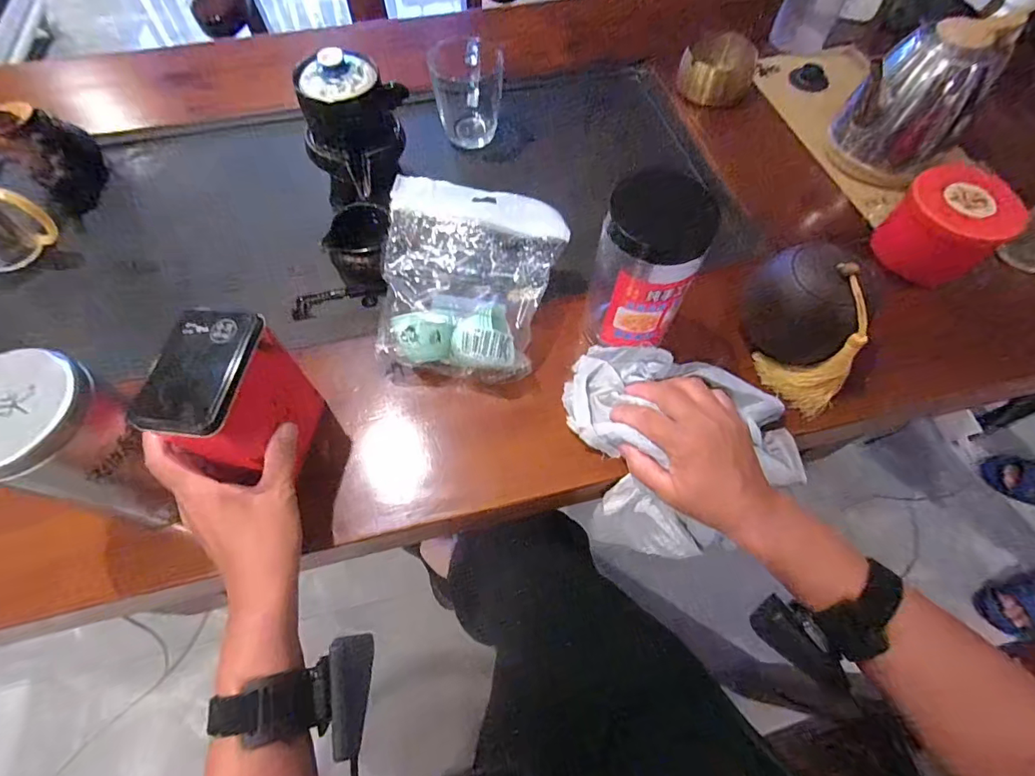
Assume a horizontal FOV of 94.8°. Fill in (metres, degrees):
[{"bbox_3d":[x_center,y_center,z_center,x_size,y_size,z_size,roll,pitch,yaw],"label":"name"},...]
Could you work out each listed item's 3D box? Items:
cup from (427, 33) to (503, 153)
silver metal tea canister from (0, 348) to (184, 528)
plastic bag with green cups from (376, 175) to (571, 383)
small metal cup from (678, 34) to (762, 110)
[{"bbox_3d":[-0.063,-0.383,0.621,0.087,0.094,0.085,0,62,0],"label":"cup"},{"bbox_3d":[-0.300,0.042,0.335,0.077,0.128,0.078,14,63,7],"label":"silver metal tea canister"},{"bbox_3d":[-0.047,-0.097,0.469,0.163,0.091,0.176,6,62,3],"label":"plastic bag with green cups"},{"bbox_3d":[0.282,-0.447,0.669,0.099,0.062,0.074,22,64,10],"label":"small metal cup"}]

